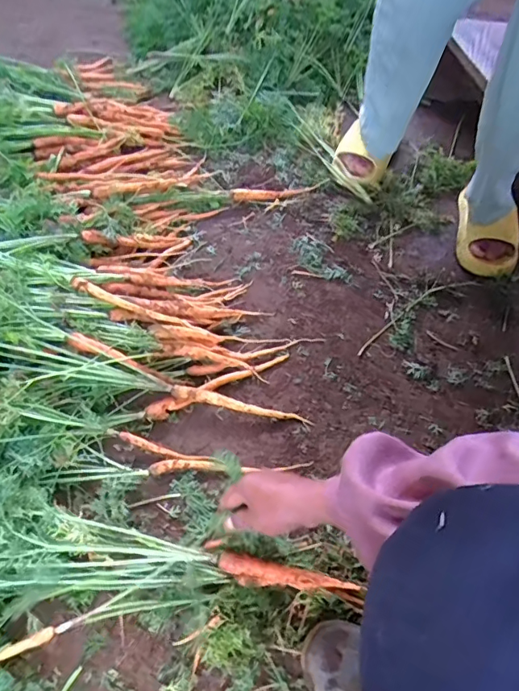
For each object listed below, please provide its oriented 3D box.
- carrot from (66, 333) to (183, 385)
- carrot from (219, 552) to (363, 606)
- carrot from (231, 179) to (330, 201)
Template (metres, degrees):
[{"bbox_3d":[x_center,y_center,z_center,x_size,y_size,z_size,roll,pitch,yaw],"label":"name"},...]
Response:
[{"bbox_3d":[-0.196,0.022,0.738,0.168,0.022,0.023,26,54,-16],"label":"carrot"},{"bbox_3d":[0.037,0.266,0.575,0.167,0.020,0.027,13,56,1],"label":"carrot"},{"bbox_3d":[0.043,-0.314,1.023,0.204,0.029,0.033,-9,57,-10],"label":"carrot"}]

